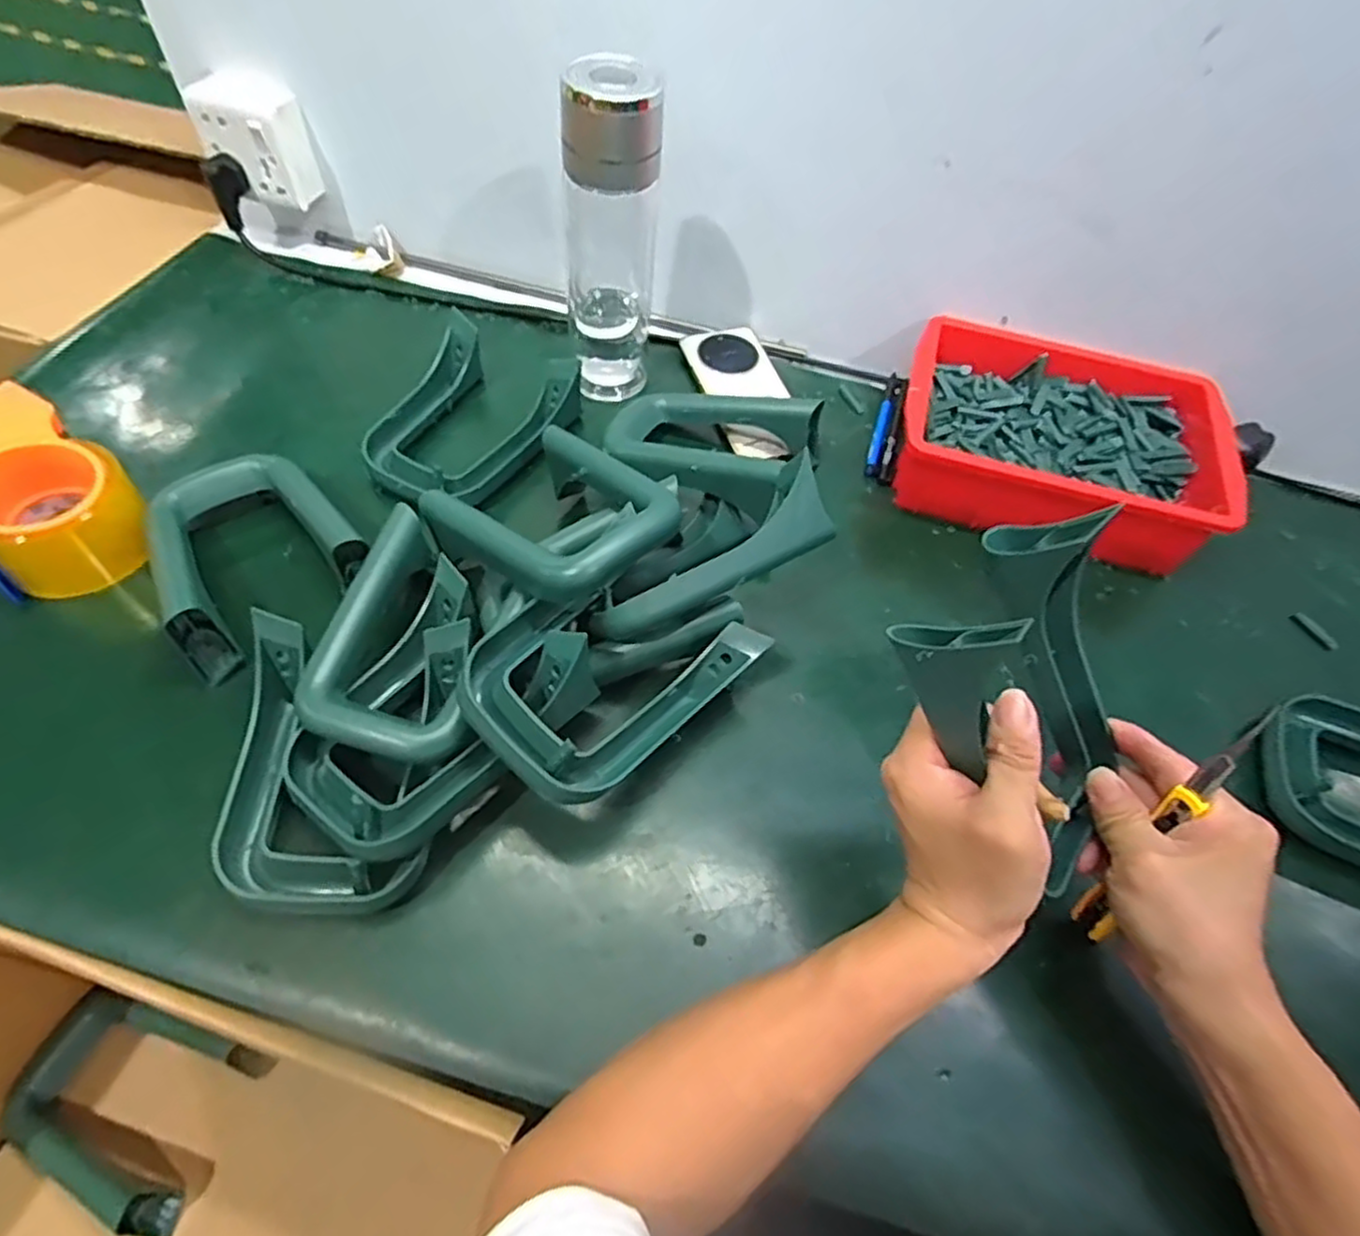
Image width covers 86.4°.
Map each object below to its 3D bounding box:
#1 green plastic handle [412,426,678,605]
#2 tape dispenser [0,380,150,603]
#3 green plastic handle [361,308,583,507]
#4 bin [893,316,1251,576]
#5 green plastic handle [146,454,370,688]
[{"bbox_3d":[-0.080,-0.065,0.481,0.125,0.043,0.151,-37,54,-22],"label":"green plastic handle"},{"bbox_3d":[-0.442,-0.084,0.500,0.123,0.082,0.103,38,60,20],"label":"tape dispenser"},{"bbox_3d":[-0.173,-0.157,0.588,0.125,0.055,0.160,27,56,13],"label":"green plastic handle"},{"bbox_3d":[0.307,-0.145,0.601,0.242,0.078,0.186,17,55,7],"label":"bin"},{"bbox_3d":[-0.298,-0.049,0.498,0.124,0.058,0.163,-32,63,-25],"label":"green plastic handle"}]

